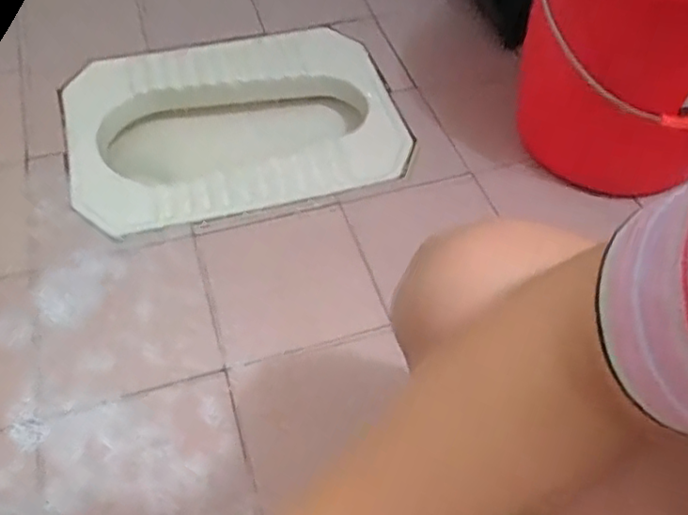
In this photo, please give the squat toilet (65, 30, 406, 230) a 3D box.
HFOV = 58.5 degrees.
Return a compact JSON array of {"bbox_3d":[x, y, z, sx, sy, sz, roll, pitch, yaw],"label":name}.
[{"bbox_3d":[-0.158,-0.180,0.931,0.473,0.106,0.342,-15,57,-13],"label":"squat toilet"}]

